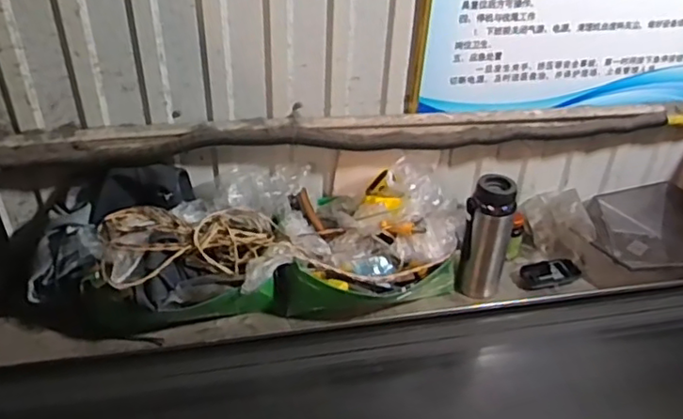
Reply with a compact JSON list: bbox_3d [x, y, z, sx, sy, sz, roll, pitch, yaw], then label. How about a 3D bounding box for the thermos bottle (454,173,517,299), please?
[{"bbox_3d":[0.248,0.049,1.051,0.073,0.219,0.058,13,38,12],"label":"thermos bottle"}]

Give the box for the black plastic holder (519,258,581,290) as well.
[{"bbox_3d":[0.385,0.119,1.128,0.113,0.030,0.050,-4,37,-9],"label":"black plastic holder"}]

